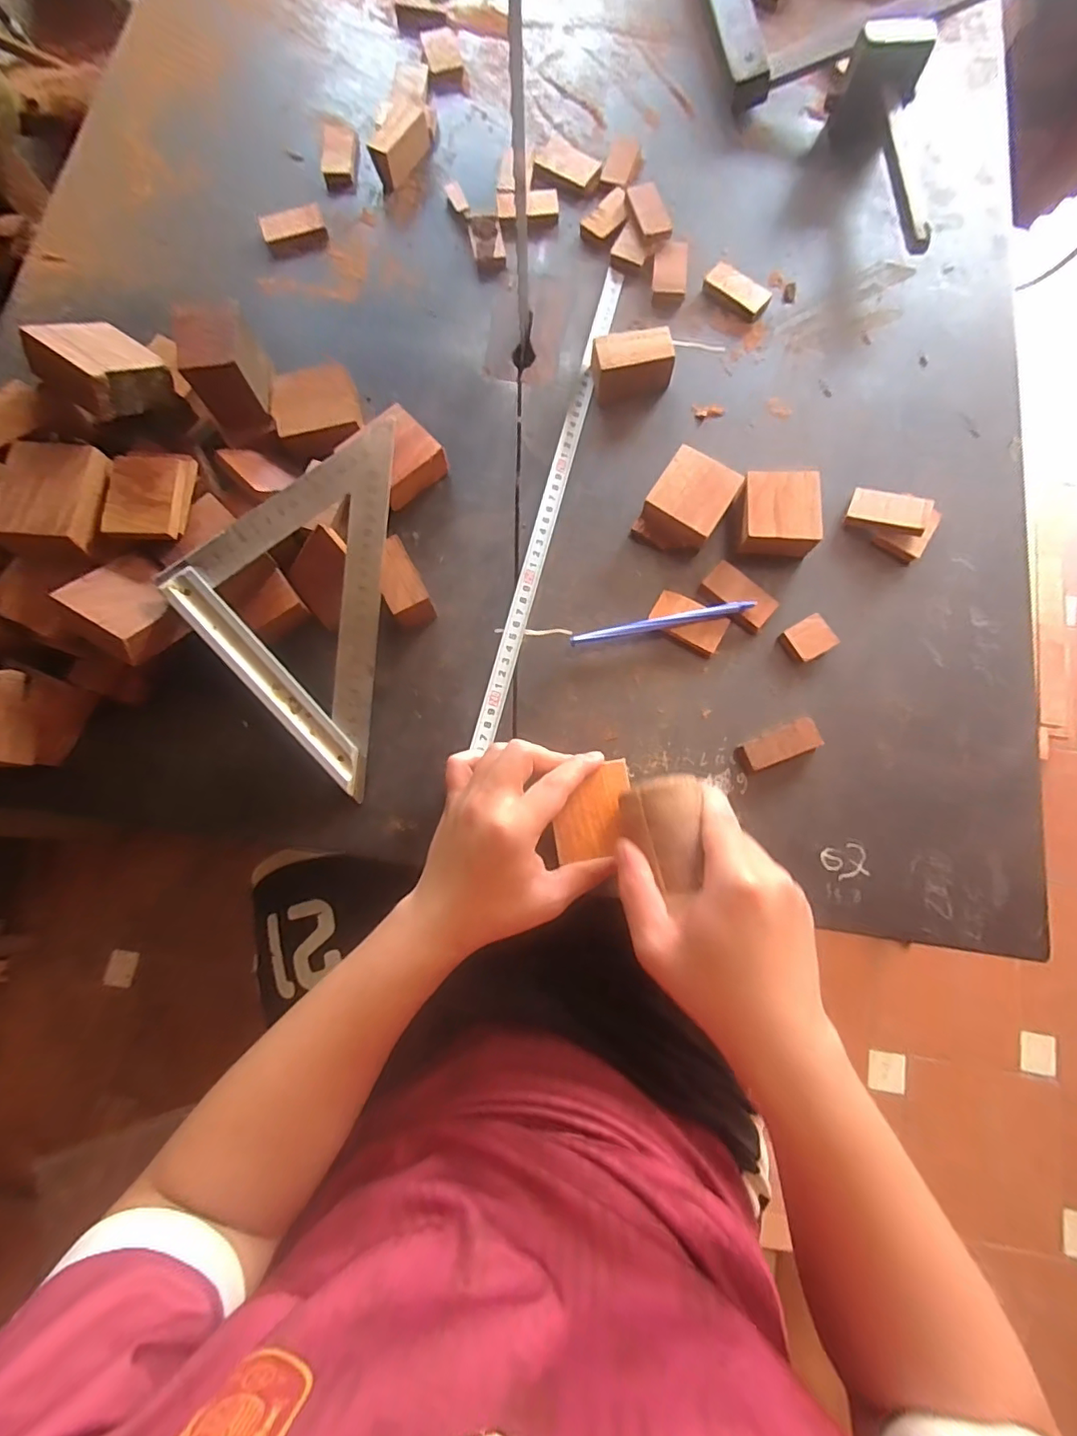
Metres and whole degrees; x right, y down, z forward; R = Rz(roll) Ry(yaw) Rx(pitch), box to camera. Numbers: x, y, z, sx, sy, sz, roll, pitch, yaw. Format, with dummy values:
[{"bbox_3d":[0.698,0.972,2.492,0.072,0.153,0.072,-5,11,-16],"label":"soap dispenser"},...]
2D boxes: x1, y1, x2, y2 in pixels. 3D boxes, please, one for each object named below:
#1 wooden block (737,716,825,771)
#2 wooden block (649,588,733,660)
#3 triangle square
[{"bbox_3d":[0.171,0.020,0.386,0.057,0.012,0.023,-21,78,-4],"label":"wooden block"},{"bbox_3d":[0.111,-0.071,0.406,0.054,0.010,0.031,29,79,6],"label":"wooden block"},{"bbox_3d":[-0.171,-0.080,0.364,0.124,0.014,0.245,5,90,-18],"label":"triangle square"}]

